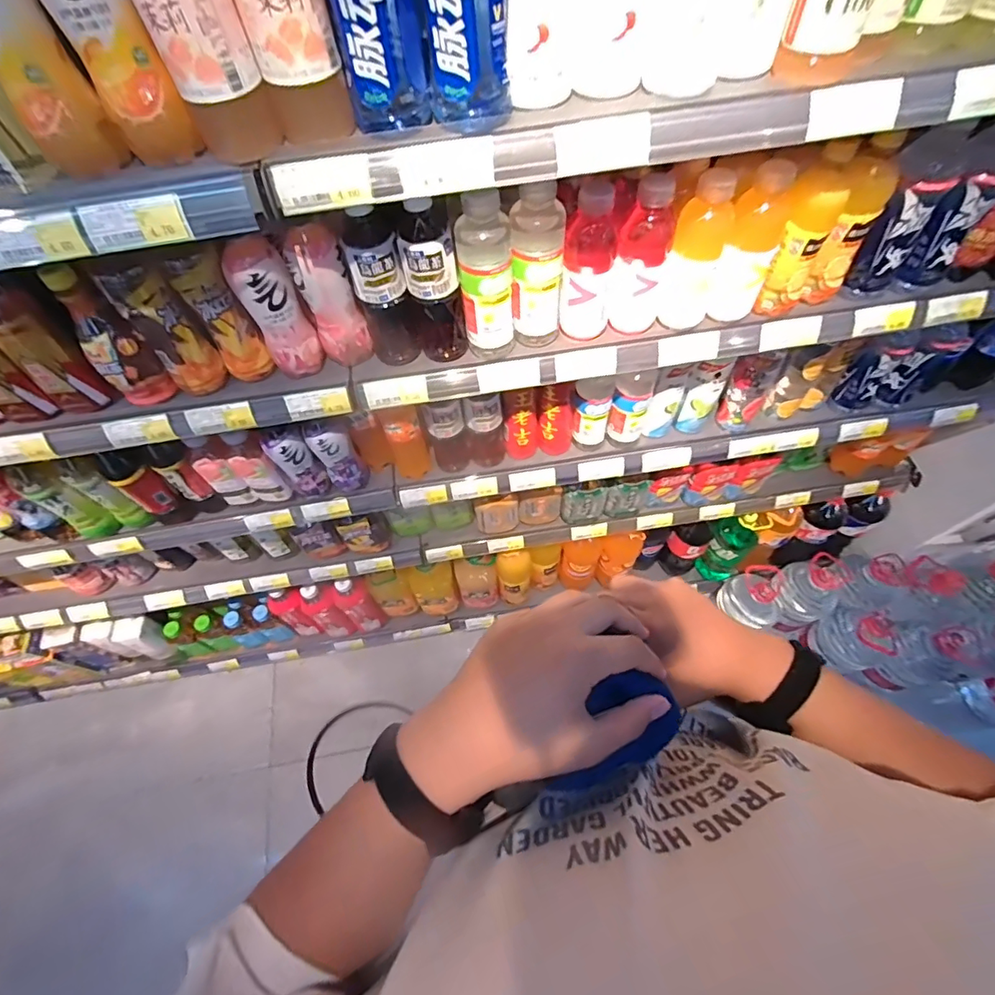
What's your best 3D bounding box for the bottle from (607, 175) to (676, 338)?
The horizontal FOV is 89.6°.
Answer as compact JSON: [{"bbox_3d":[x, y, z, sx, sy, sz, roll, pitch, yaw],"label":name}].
[{"bbox_3d":[0.182,-0.288,0.625,0.062,0.187,0.055,18,63,13],"label":"bottle"}]

